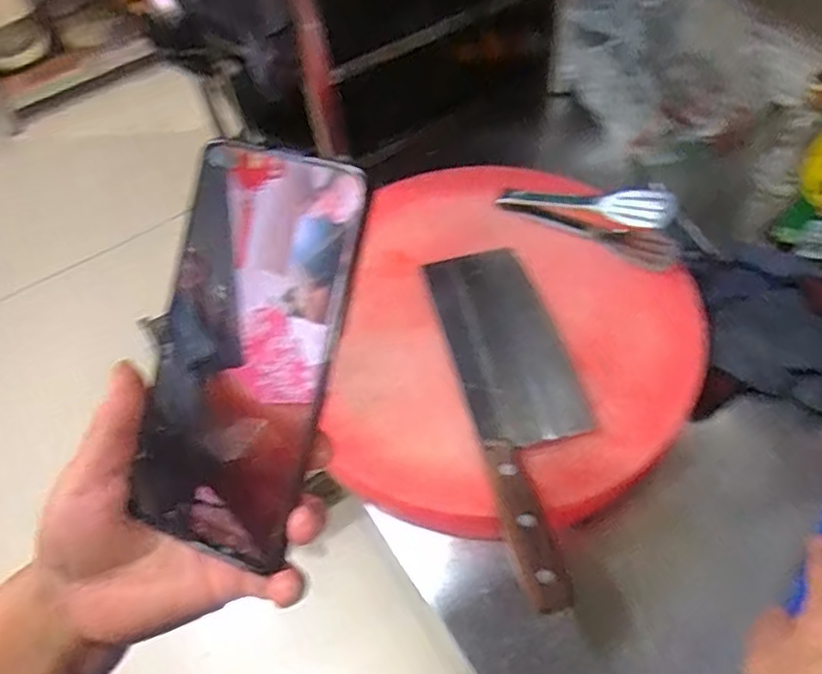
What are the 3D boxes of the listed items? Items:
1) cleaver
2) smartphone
[{"bbox_3d":[0.090,0.042,0.532,0.090,0.022,0.324,-13,56,-3],"label":"cleaver"},{"bbox_3d":[-0.066,0.006,0.261,0.075,0.009,0.157,17,97,16],"label":"smartphone"}]

